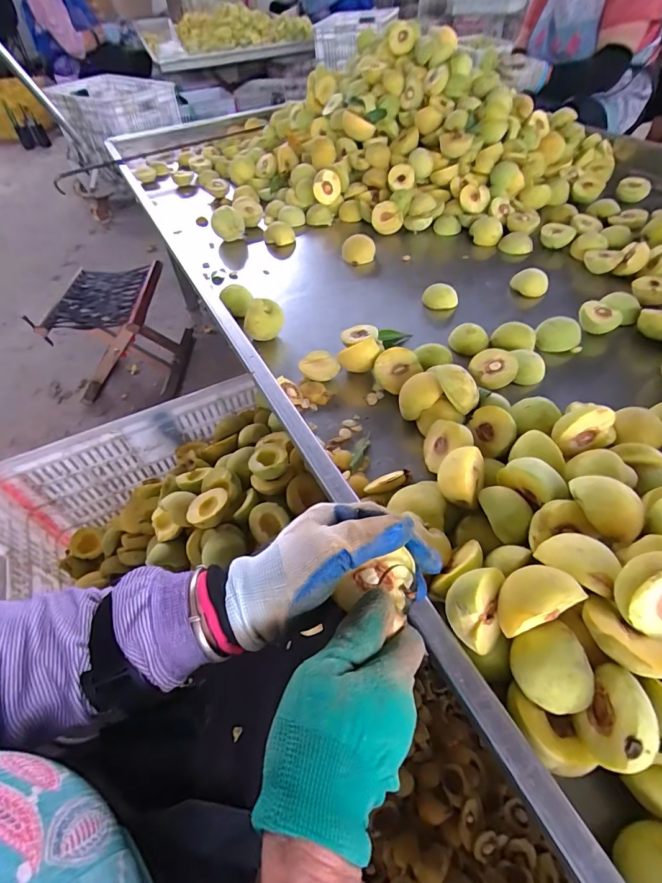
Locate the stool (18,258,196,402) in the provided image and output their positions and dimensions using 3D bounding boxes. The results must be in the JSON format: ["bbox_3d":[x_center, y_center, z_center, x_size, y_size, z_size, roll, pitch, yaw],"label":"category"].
[{"bbox_3d":[-0.557,-0.293,1.098,0.266,0.247,0.258,-4,51,1],"label":"stool"}]

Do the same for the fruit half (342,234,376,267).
[{"bbox_3d":[0.051,-0.353,0.746,0.059,0.032,0.059,1,52,5],"label":"fruit half"}]

